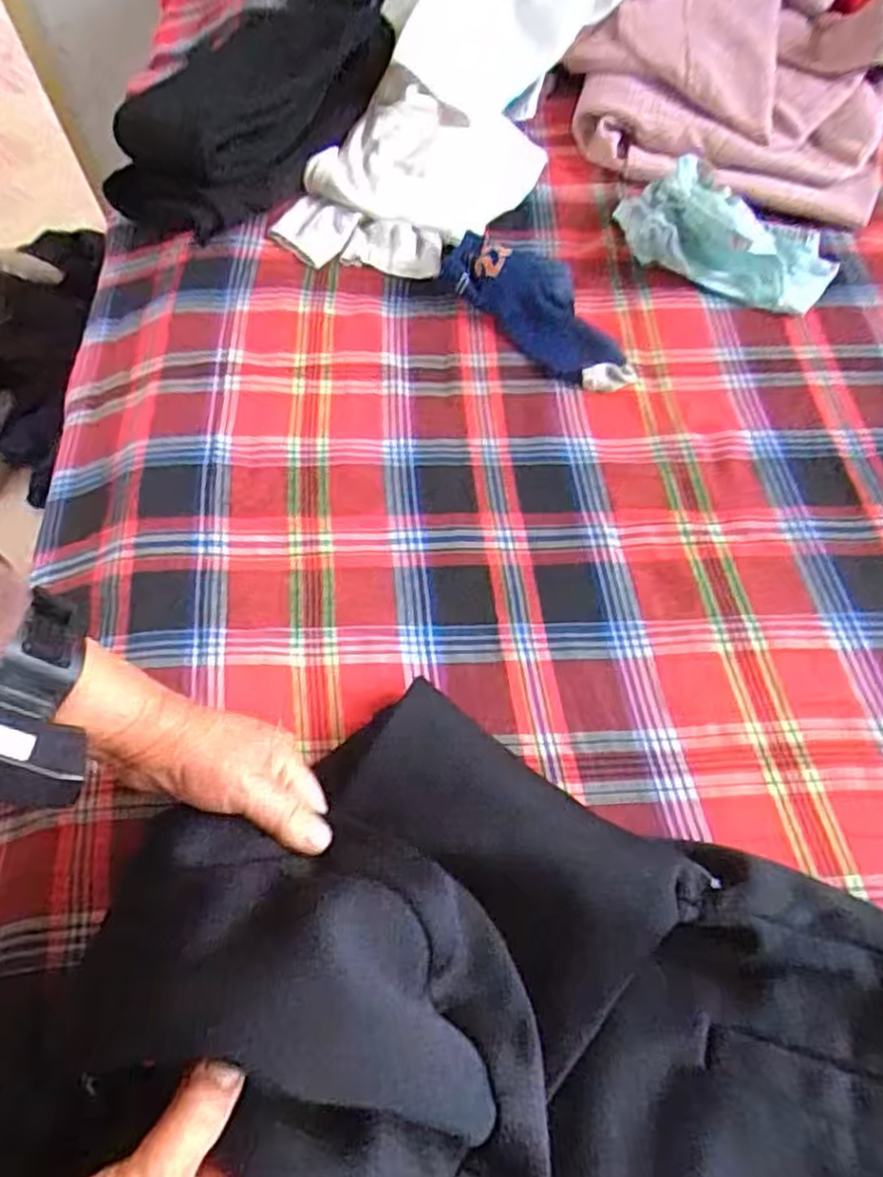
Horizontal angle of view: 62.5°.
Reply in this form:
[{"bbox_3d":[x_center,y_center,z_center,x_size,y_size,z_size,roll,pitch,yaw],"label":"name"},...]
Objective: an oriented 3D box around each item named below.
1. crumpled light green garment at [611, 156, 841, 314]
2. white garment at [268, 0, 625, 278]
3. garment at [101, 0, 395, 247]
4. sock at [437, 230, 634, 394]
[{"bbox_3d":[0.260,-0.326,0.664,0.203,0.052,0.111,24,64,13],"label":"crumpled light green garment"},{"bbox_3d":[0.027,-0.546,0.753,0.296,0.087,0.556,25,80,13],"label":"white garment"},{"bbox_3d":[-0.181,-0.481,0.723,0.162,0.093,0.314,34,67,17],"label":"garment"},{"bbox_3d":[0.089,-0.245,0.629,0.089,0.038,0.198,-37,67,-18],"label":"sock"}]

